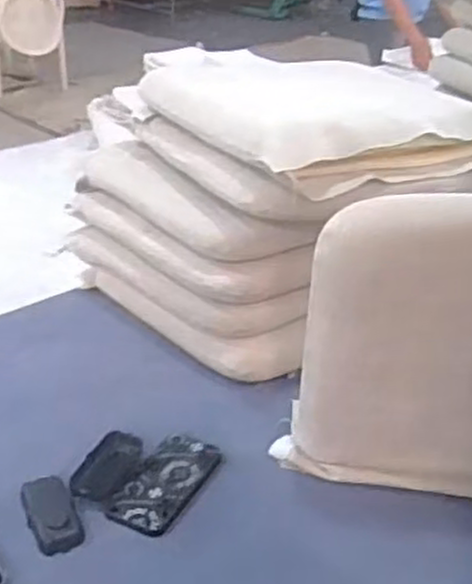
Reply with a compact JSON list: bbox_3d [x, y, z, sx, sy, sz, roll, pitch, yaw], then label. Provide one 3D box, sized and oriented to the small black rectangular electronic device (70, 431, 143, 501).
[{"bbox_3d":[-0.153,0.210,0.914,0.056,0.016,0.110,10,29,13],"label":"small black rectangular electronic device"}]

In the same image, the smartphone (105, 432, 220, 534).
[{"bbox_3d":[-0.082,0.228,0.917,0.081,0.006,0.163,14,31,21],"label":"smartphone"}]

